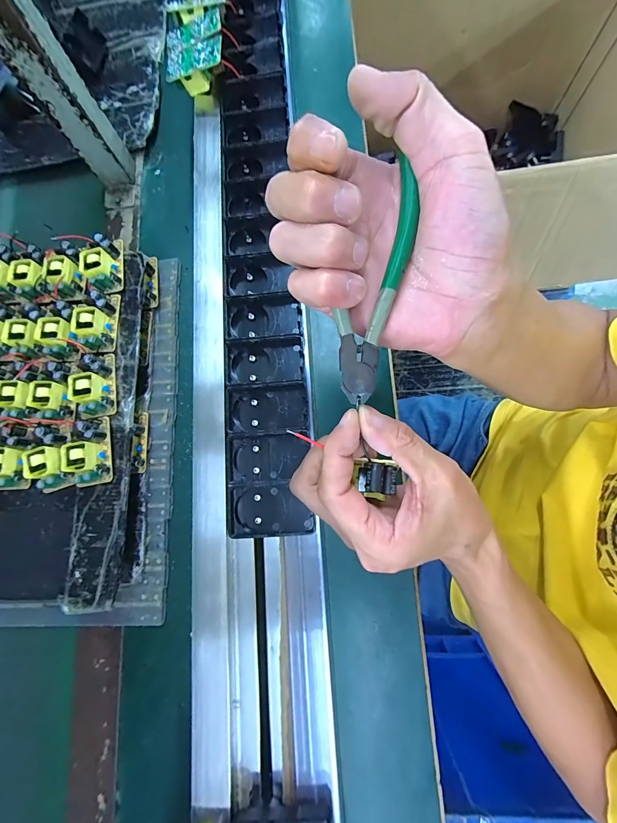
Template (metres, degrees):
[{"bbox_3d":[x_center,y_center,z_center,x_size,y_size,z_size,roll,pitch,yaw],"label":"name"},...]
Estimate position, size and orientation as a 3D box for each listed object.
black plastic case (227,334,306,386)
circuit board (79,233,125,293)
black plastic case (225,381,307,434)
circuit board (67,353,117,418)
[{"bbox_3d":[-0.040,-0.045,0.311,0.068,0.018,0.046,-4,79,6],"label":"black plastic case"},{"bbox_3d":[-0.219,-0.158,0.357,0.037,0.020,0.059,-7,79,5],"label":"circuit board"},{"bbox_3d":[-0.037,-0.002,0.302,0.069,0.019,0.042,-4,79,6],"label":"black plastic case"},{"bbox_3d":[-0.212,-0.027,0.332,0.033,0.020,0.062,-11,78,4],"label":"circuit board"}]

